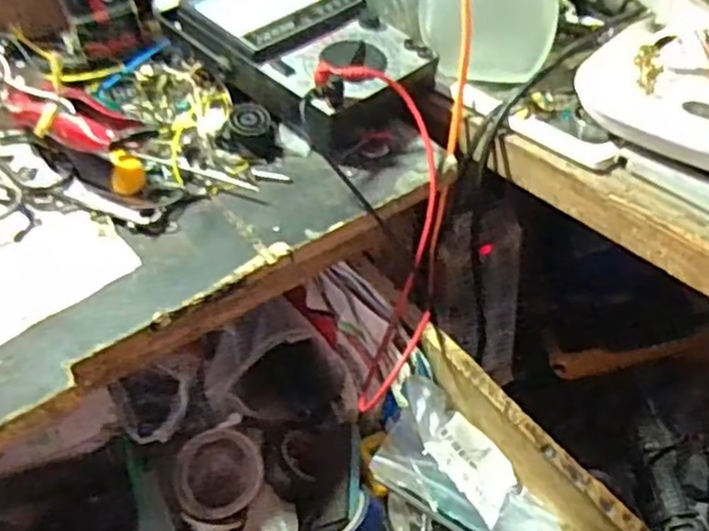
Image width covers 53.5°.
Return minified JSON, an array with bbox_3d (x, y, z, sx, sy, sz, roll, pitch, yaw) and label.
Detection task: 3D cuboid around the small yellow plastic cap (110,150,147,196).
[{"bbox_3d":[-0.147,-0.061,0.453,0.020,0.030,0.024,-15,45,-10],"label":"small yellow plastic cap"}]

